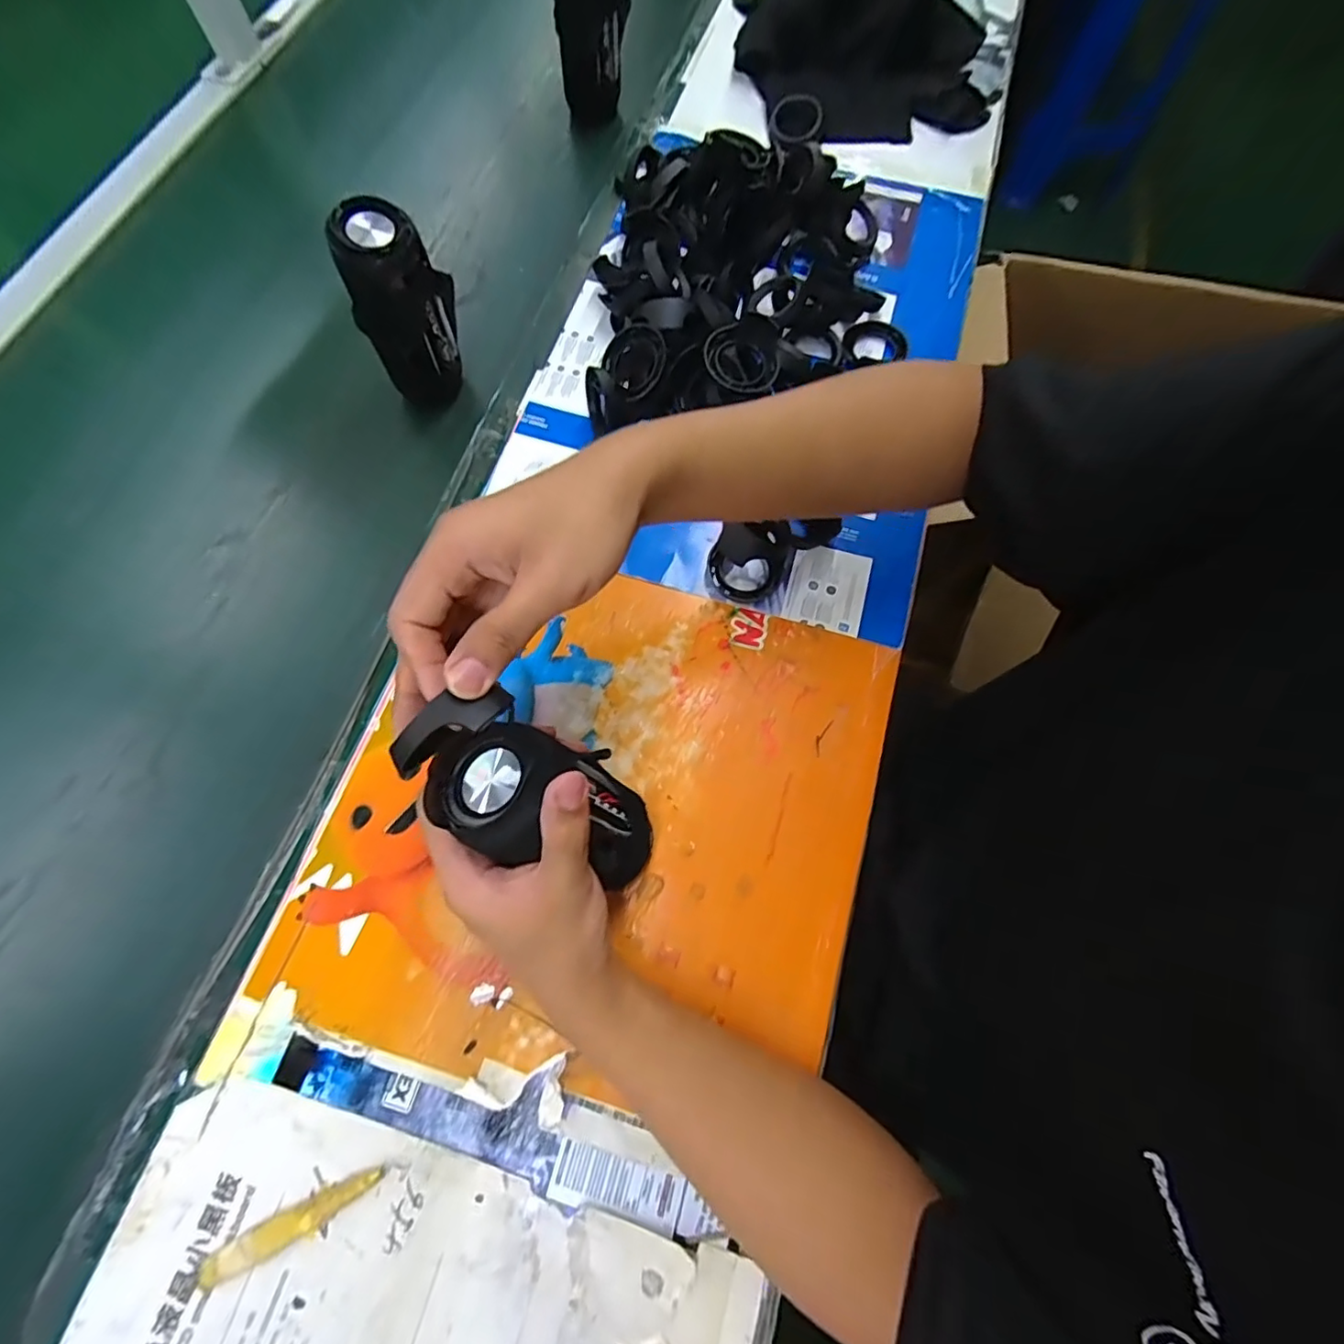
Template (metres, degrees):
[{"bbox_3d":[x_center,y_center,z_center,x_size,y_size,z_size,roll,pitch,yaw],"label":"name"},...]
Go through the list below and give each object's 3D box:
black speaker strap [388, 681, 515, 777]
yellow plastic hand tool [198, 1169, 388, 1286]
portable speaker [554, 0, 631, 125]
[{"bbox_3d":[-0.104,0.024,0.267,0.060,0.017,0.019,-30,74,-7],"label":"black speaker strap"},{"bbox_3d":[-0.218,0.319,0.334,0.105,0.009,0.018,-24,73,-8],"label":"yellow plastic hand tool"},{"bbox_3d":[-0.090,-0.715,0.636,0.078,0.141,0.065,9,71,2],"label":"portable speaker"}]

